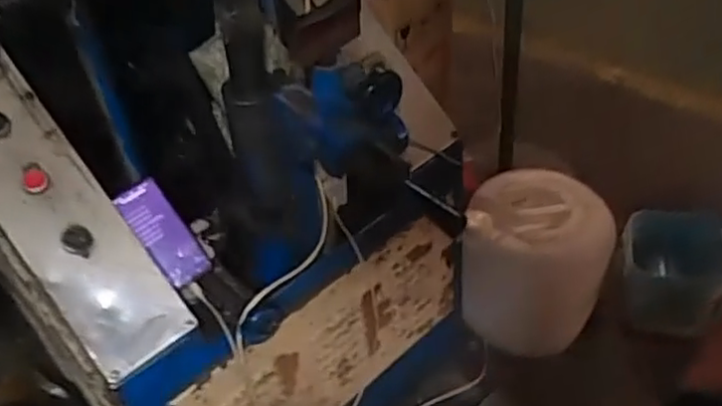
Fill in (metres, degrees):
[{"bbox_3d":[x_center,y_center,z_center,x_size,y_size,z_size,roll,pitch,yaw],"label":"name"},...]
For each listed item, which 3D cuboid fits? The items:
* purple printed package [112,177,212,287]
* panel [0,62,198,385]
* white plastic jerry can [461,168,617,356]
[{"bbox_3d":[-0.276,0.041,0.968,0.067,0.153,0.013,-42,14,-32],"label":"purple printed package"},{"bbox_3d":[-0.452,-0.094,0.836,0.137,0.693,0.067,-38,5,-30],"label":"panel"},{"bbox_3d":[0.382,0.124,1.504,0.292,0.265,0.346,10,44,19],"label":"white plastic jerry can"}]

